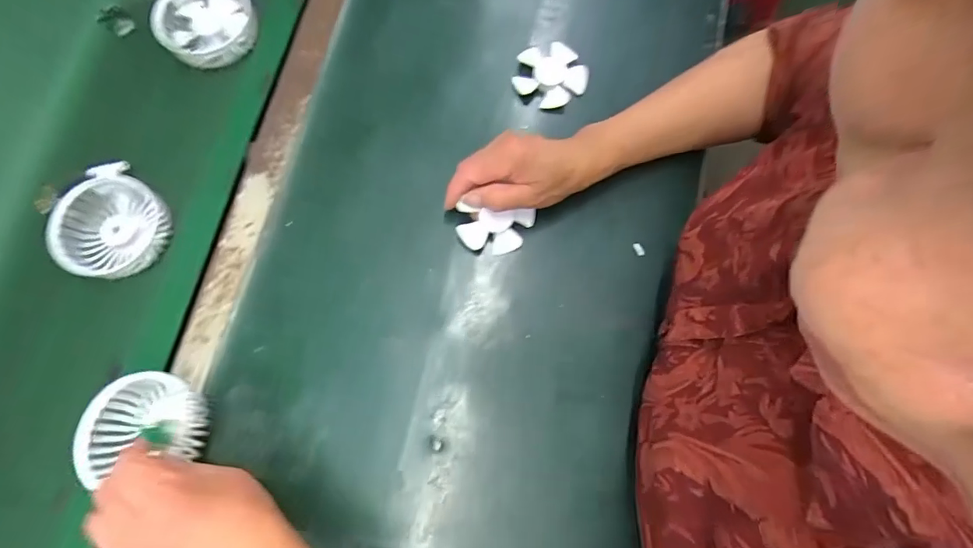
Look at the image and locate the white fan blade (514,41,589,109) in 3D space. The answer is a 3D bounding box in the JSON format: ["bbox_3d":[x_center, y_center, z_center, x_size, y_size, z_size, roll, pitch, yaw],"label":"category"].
[{"bbox_3d":[0.067,-0.204,0.484,0.071,0.018,0.064,-24,79,-6],"label":"white fan blade"}]

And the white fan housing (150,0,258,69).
[{"bbox_3d":[-0.287,-0.262,0.481,0.093,0.033,0.086,0,77,-1],"label":"white fan housing"}]

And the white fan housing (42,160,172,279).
[{"bbox_3d":[-0.339,-0.044,0.428,0.086,0.030,0.096,27,78,5],"label":"white fan housing"}]

